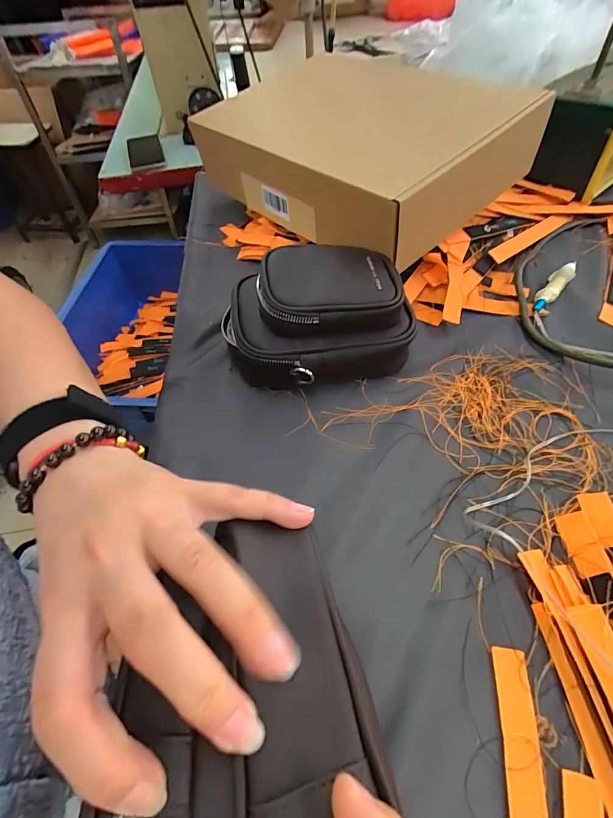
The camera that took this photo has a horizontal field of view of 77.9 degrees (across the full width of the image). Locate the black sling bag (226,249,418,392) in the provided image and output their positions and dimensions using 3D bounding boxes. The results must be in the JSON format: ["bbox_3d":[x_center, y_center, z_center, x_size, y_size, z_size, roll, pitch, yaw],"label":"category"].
[{"bbox_3d":[0.007,-0.092,0.376,0.175,0.089,0.125,-14,55,-7],"label":"black sling bag"}]

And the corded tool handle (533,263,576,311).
[{"bbox_3d":[0.302,-0.151,0.461,0.022,0.016,0.114,36,63,24],"label":"corded tool handle"}]

